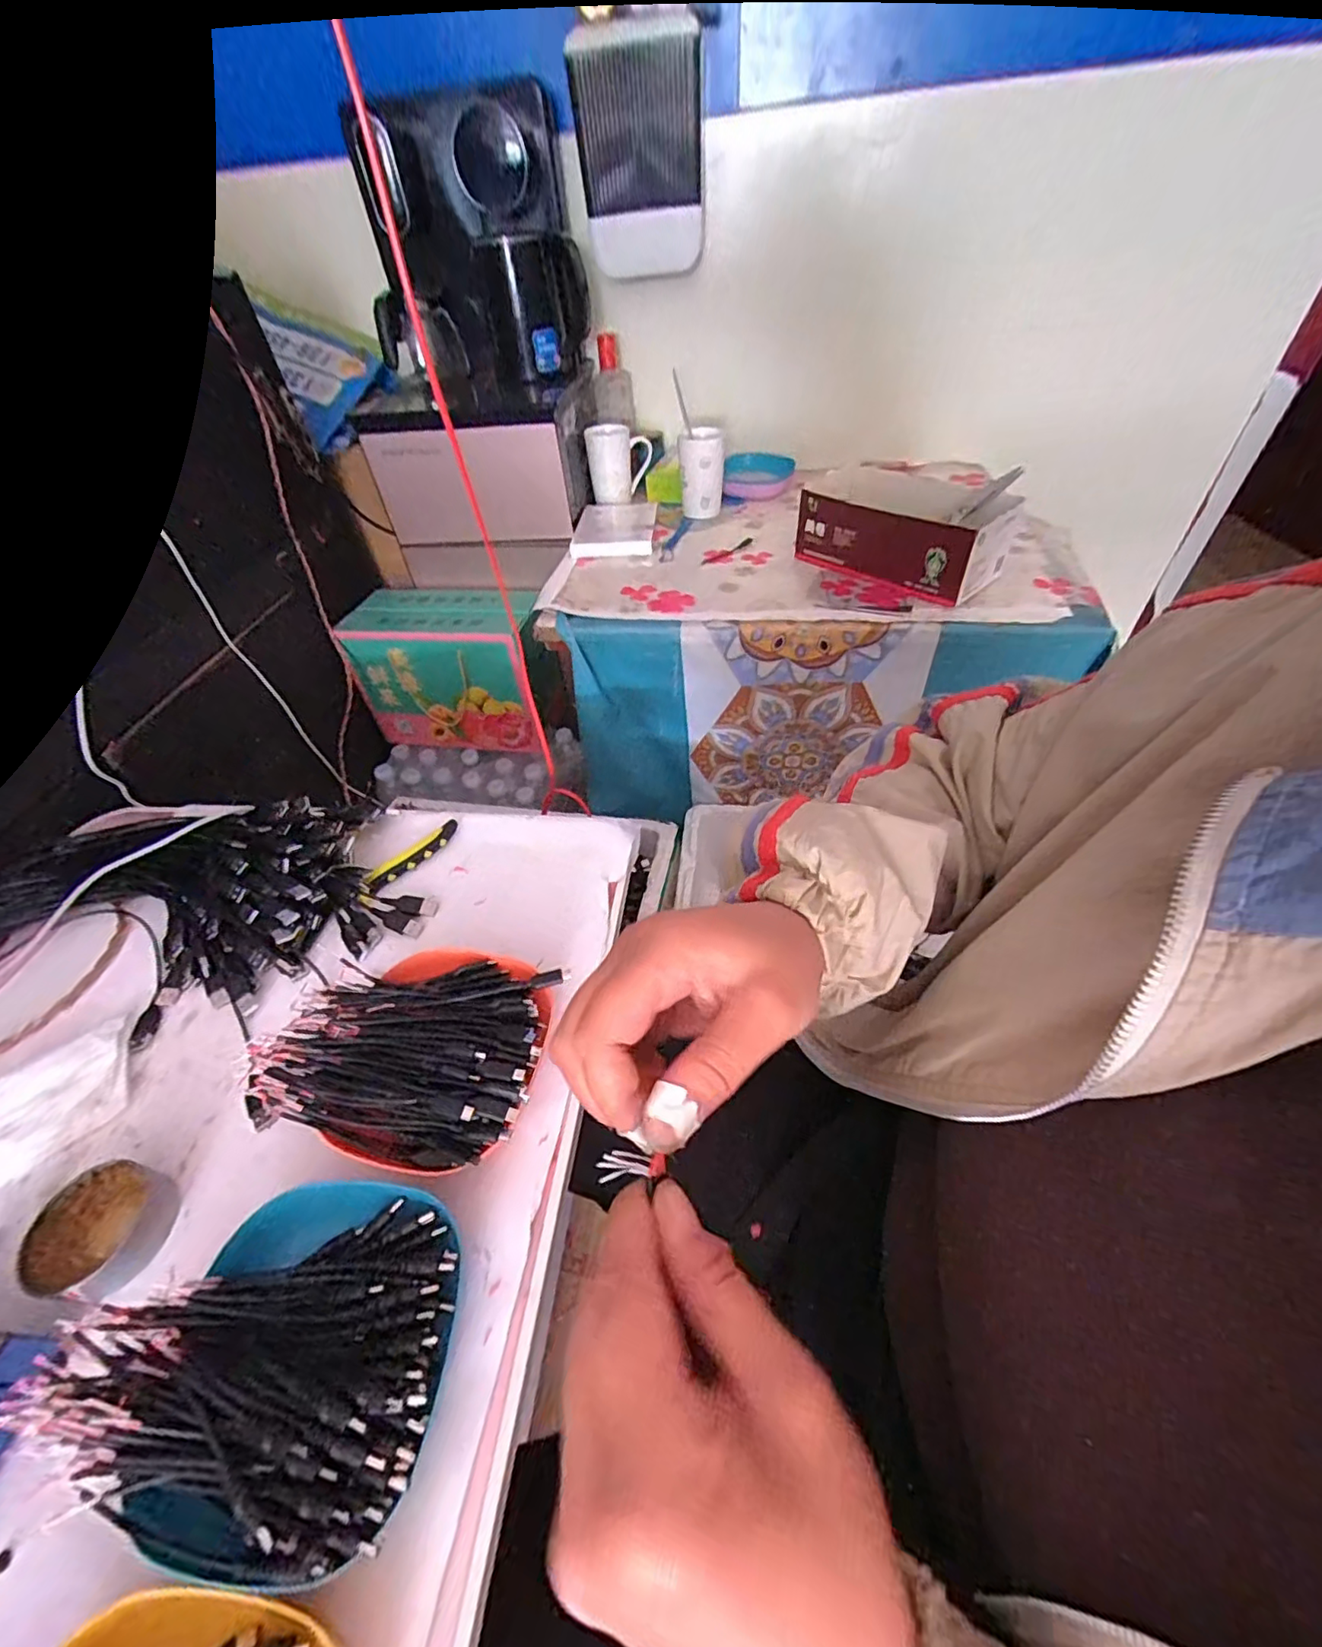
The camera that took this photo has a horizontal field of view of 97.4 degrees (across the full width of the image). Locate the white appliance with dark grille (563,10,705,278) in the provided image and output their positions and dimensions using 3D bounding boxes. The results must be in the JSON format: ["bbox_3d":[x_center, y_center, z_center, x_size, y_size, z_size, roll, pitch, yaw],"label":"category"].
[{"bbox_3d":[-0.031,-0.907,0.800,0.182,0.239,0.062,21,60,19],"label":"white appliance with dark grille"}]

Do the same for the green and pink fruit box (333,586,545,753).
[{"bbox_3d":[-0.365,-0.280,1.071,0.328,0.241,0.151,4,47,8],"label":"green and pink fruit box"}]

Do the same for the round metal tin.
[{"bbox_3d":[-0.324,0.236,0.339,0.067,0.022,0.063,-2,47,2],"label":"round metal tin"}]

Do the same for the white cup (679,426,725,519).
[{"bbox_3d":[0.070,-0.586,0.983,0.072,0.127,0.080,-2,47,3],"label":"white cup"}]

